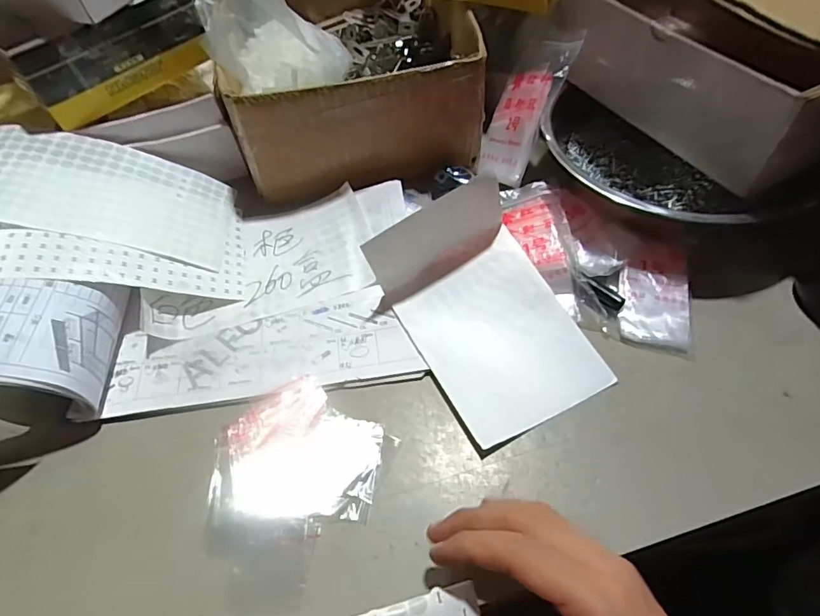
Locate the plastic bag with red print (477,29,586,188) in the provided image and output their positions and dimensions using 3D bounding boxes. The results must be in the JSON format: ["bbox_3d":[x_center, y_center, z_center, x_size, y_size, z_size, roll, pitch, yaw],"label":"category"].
[{"bbox_3d":[0.114,-0.203,0.497,0.075,0.017,0.149,39,107,50],"label":"plastic bag with red print"}]

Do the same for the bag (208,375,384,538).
[{"bbox_3d":[-0.080,0.103,0.353,0.116,0.011,0.103,8,55,10],"label":"bag"}]

